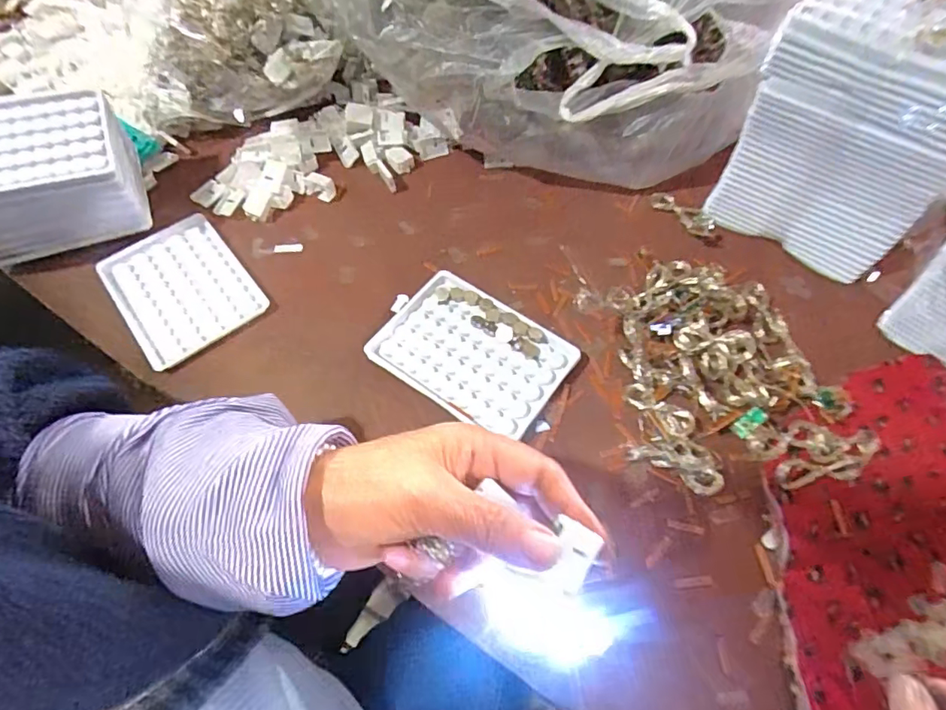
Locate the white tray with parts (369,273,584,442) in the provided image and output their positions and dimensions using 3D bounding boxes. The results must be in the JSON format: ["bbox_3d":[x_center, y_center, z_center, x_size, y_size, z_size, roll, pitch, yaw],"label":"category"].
[{"bbox_3d":[-0.001,-0.003,0.393,0.132,0.014,0.090,32,66,18],"label":"white tray with parts"}]

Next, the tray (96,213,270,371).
[{"bbox_3d":[-0.239,-0.057,0.438,0.096,0.007,0.131,-36,66,-17],"label":"tray"}]

